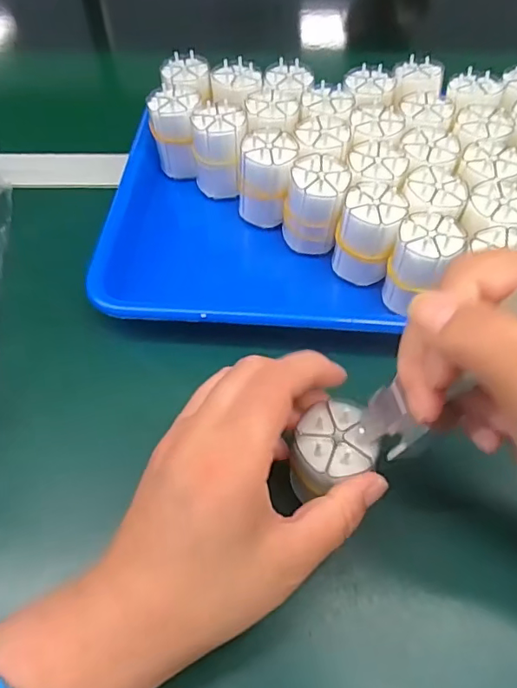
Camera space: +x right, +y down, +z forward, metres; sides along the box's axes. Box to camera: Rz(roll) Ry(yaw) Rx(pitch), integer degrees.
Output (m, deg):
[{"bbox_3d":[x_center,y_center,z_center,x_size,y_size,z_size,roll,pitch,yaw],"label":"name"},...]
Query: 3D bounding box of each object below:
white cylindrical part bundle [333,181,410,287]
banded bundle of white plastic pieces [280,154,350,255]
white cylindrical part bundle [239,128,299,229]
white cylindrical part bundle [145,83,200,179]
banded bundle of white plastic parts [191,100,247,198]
[{"bbox_3d":[0.071,-0.069,0.338,0.038,0.057,0.035,0,56,0],"label":"white cylindrical part bundle"},{"bbox_3d":[0.039,-0.093,0.352,0.038,0.056,0.036,0,56,0],"label":"banded bundle of white plastic pieces"},{"bbox_3d":[0.006,-0.113,0.365,0.037,0.059,0.037,0,56,0],"label":"white cylindrical part bundle"},{"bbox_3d":[-0.062,-0.161,0.398,0.034,0.057,0.039,0,56,0],"label":"white cylindrical part bundle"},{"bbox_3d":[-0.028,-0.140,0.383,0.037,0.056,0.031,4,56,3],"label":"banded bundle of white plastic parts"}]

